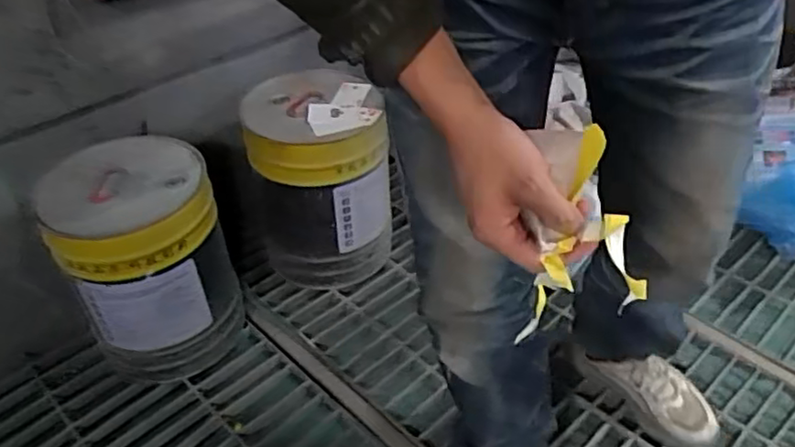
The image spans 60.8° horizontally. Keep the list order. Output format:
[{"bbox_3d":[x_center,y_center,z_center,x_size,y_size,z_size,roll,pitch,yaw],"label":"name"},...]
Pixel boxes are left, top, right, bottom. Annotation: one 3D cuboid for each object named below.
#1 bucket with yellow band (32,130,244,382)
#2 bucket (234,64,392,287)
[{"bbox_3d":[-0.441,0.056,1.188,0.260,0.362,0.288,-21,43,-23],"label":"bucket with yellow band"},{"bbox_3d":[-0.144,-0.072,1.297,0.248,0.361,0.257,-1,38,0],"label":"bucket"}]

